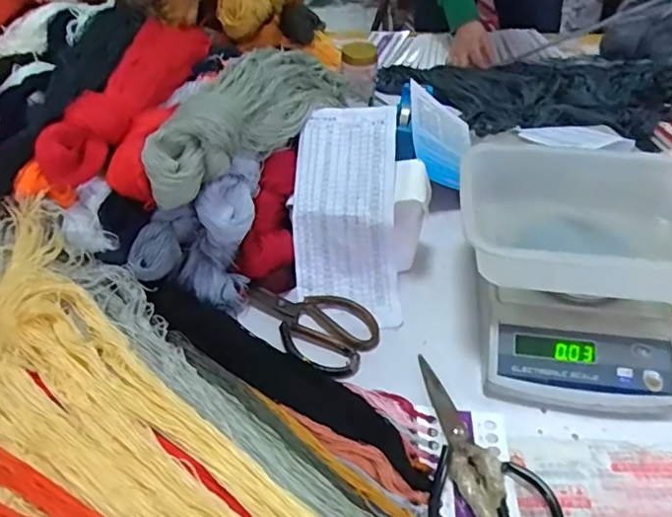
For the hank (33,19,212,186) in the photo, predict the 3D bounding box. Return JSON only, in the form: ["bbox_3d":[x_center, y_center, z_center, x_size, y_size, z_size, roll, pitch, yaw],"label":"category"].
[{"bbox_3d":[-0.224,-0.211,0.659,0.055,0.062,0.353,12,46,14],"label":"hank"}]

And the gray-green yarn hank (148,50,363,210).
[{"bbox_3d":[-0.080,-0.183,0.695,0.110,0.134,0.408,12,46,14],"label":"gray-green yarn hank"}]

